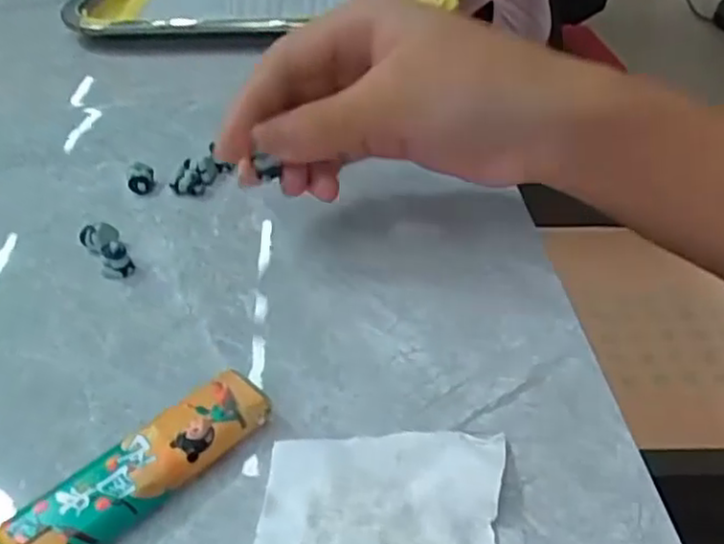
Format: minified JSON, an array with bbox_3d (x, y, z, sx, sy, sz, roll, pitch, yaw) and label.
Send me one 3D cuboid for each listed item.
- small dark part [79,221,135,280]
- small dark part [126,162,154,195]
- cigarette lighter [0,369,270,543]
[{"bbox_3d":[-0.102,-0.010,0.273,0.014,0.013,0.029,-20,43,-22],"label":"small dark part"},{"bbox_3d":[-0.100,-0.042,0.312,0.011,0.012,0.011,-12,41,-13],"label":"small dark part"},{"bbox_3d":[-0.060,0.057,0.194,0.023,0.011,0.076,31,49,32],"label":"cigarette lighter"}]

